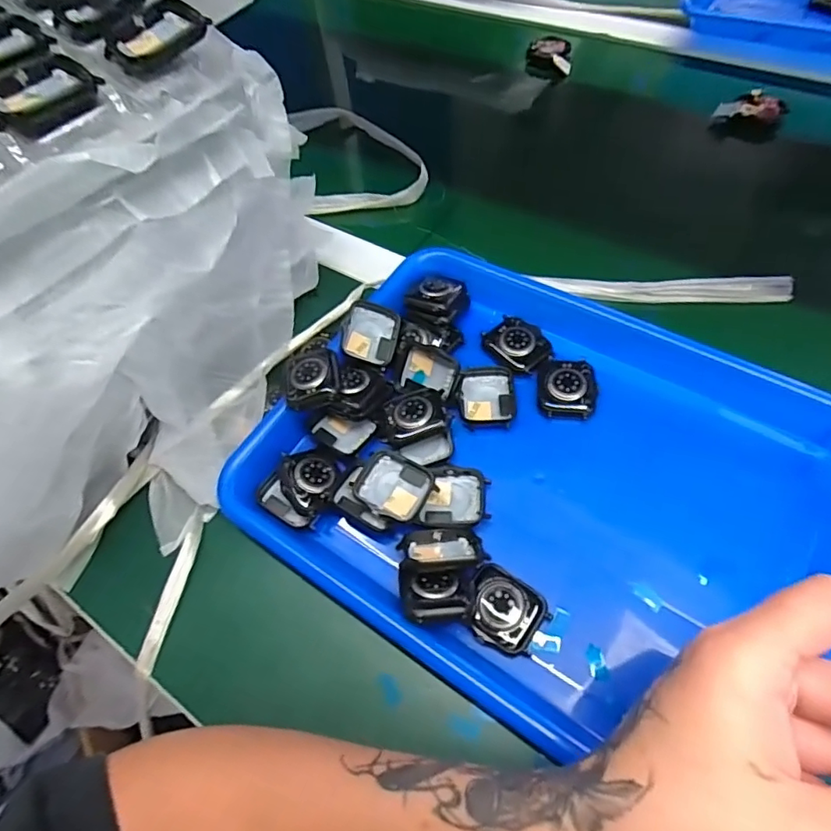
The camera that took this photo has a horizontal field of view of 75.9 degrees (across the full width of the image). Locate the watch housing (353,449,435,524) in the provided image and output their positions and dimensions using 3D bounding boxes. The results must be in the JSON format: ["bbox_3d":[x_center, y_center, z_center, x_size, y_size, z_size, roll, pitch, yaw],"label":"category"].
[{"bbox_3d":[-0.013,0.042,0.321,0.042,0.007,0.038,18,64,18],"label":"watch housing"}]

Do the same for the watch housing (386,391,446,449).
[{"bbox_3d":[0.000,-0.001,0.341,0.039,0.007,0.034,-11,59,2],"label":"watch housing"}]

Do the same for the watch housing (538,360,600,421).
[{"bbox_3d":[0.102,-0.019,0.354,0.037,0.012,0.043,2,60,10],"label":"watch housing"}]

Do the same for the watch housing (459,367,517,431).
[{"bbox_3d":[0.048,-0.013,0.356,0.036,0.010,0.045,-4,59,6],"label":"watch housing"}]

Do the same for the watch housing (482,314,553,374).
[{"bbox_3d":[0.071,-0.050,0.374,0.036,0.011,0.044,-35,61,-12],"label":"watch housing"}]

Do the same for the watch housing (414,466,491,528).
[{"bbox_3d":[0.024,0.050,0.324,0.040,0.010,0.036,1,60,9],"label":"watch housing"}]

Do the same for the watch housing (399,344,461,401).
[{"bbox_3d":[0.010,-0.030,0.357,0.041,0.032,0.010,17,21,27],"label":"watch housing"}]

